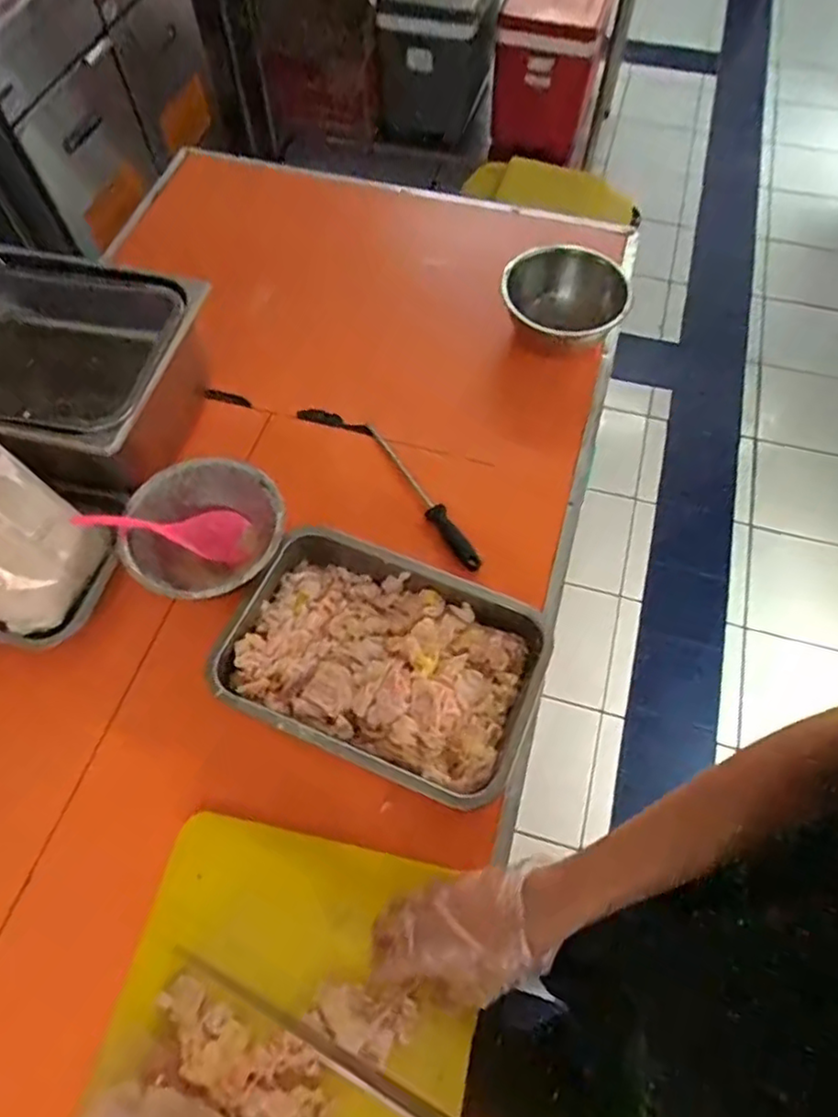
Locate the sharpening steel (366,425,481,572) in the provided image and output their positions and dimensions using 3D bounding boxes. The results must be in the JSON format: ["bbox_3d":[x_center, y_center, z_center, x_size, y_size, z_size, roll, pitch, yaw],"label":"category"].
[{"bbox_3d":[0.002,-0.083,0.807,0.025,0.034,0.251,-27,65,-13],"label":"sharpening steel"}]

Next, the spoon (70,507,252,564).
[{"bbox_3d":[-0.280,-0.038,0.729,0.177,0.032,0.058,8,61,-25],"label":"spoon"}]

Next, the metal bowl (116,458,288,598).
[{"bbox_3d":[-0.234,-0.023,0.737,0.168,0.091,0.167,0,63,0],"label":"metal bowl"}]

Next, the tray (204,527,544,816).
[{"bbox_3d":[-0.037,0.104,0.672,0.307,0.065,0.210,22,65,11],"label":"tray"}]

